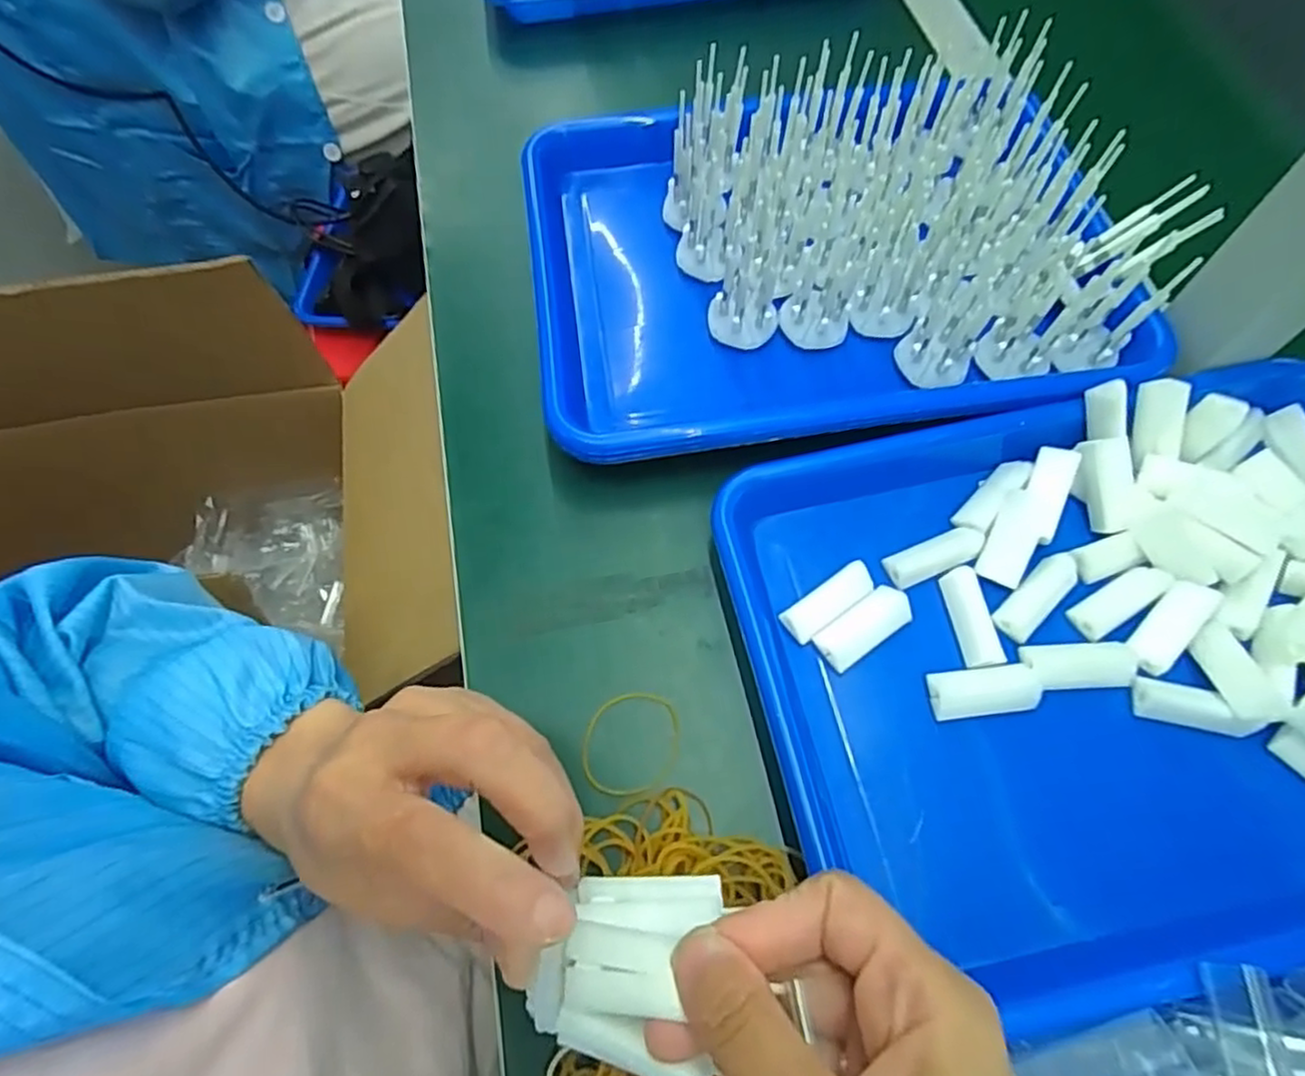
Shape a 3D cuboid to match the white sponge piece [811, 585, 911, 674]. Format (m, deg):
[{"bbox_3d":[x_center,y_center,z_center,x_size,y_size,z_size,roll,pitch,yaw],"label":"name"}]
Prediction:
[{"bbox_3d":[0.101,0.043,0.332,0.049,0.007,0.021,-33,69,-13],"label":"white sponge piece"}]

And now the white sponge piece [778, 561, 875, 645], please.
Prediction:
[{"bbox_3d":[0.085,0.031,0.335,0.047,0.014,0.017,-32,68,-13],"label":"white sponge piece"}]

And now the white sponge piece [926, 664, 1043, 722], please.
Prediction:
[{"bbox_3d":[0.150,0.070,0.317,0.049,0.009,0.021,-8,65,-3],"label":"white sponge piece"}]

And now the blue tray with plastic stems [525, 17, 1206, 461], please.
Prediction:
[{"bbox_3d":[0.104,-0.172,0.402,0.342,0.076,0.249,-10,65,-3],"label":"blue tray with plastic stems"}]

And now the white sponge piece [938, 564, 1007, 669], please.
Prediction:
[{"bbox_3d":[0.153,0.038,0.335,0.019,0.011,0.047,-10,65,-4],"label":"white sponge piece"}]

